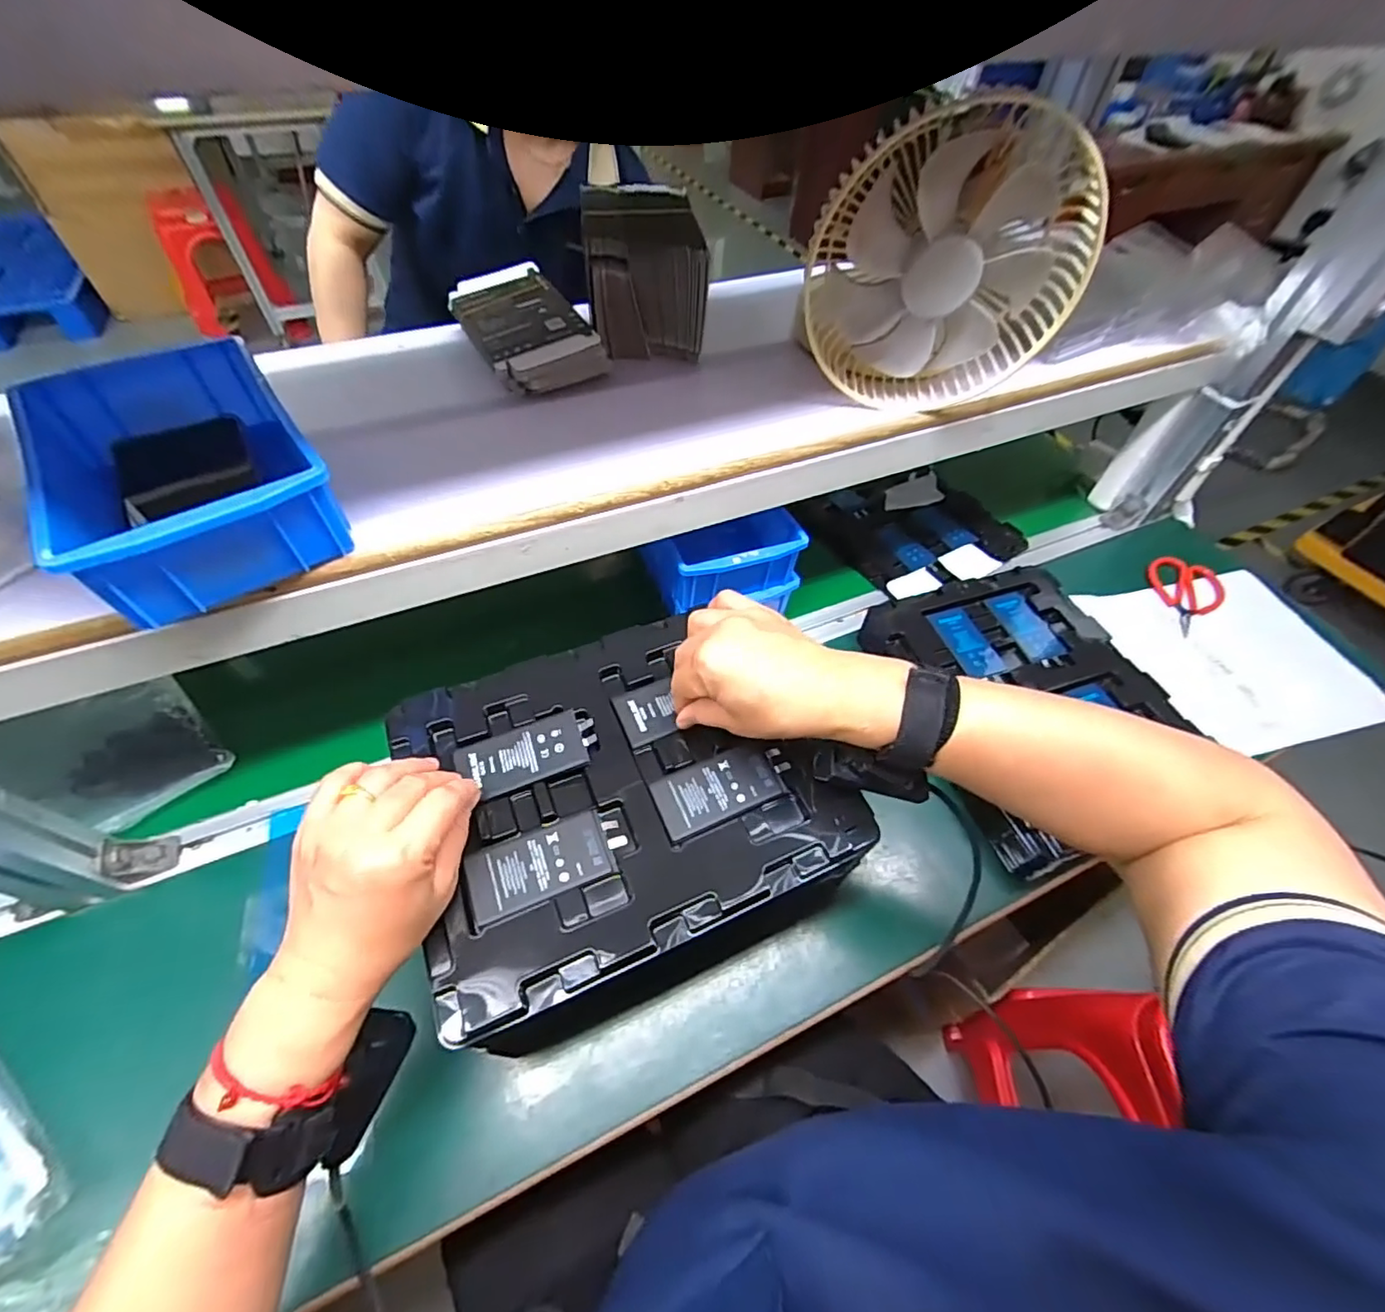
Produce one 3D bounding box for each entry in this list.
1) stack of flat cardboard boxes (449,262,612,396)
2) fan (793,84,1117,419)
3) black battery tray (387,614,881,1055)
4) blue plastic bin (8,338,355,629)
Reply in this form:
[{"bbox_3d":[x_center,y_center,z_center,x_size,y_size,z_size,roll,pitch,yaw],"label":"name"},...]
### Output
[{"bbox_3d":[-0.152,-0.293,0.518,0.098,0.035,0.168,-24,57,-20],"label":"stack of flat cardboard boxes"},{"bbox_3d":[0.186,-0.291,0.444,0.196,0.187,0.060,4,52,1],"label":"fan"},{"bbox_3d":[-0.045,0.086,0.388,0.260,0.020,0.228,-20,56,-17],"label":"black battery tray"},{"bbox_3d":[-0.316,-0.116,0.367,0.124,0.064,0.191,-31,60,-24],"label":"blue plastic bin"}]

